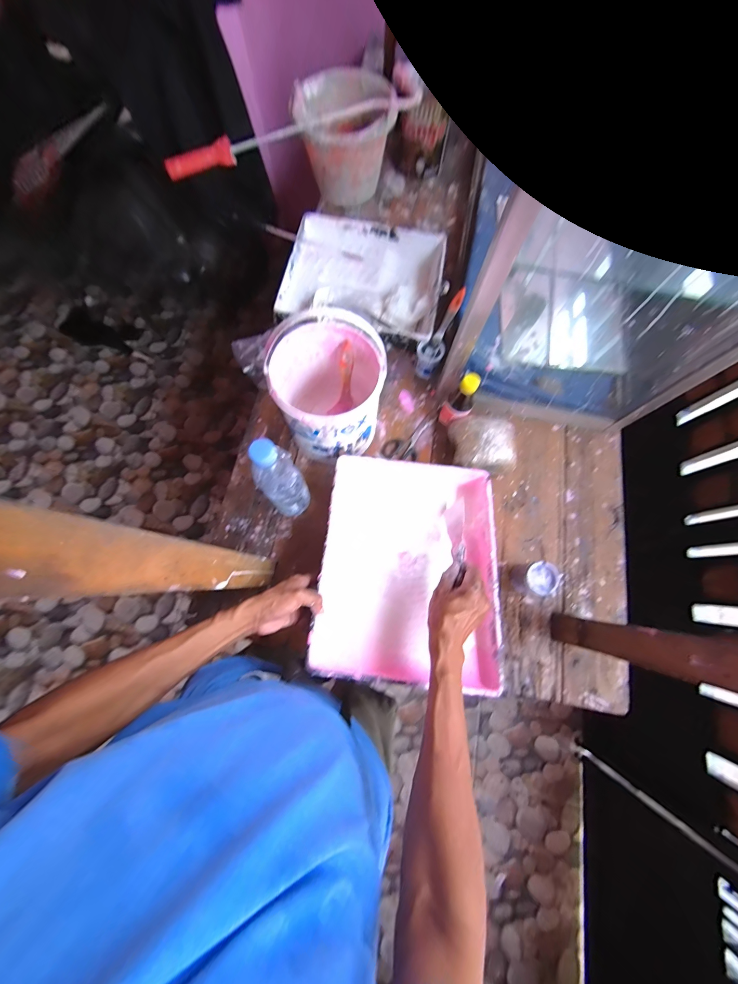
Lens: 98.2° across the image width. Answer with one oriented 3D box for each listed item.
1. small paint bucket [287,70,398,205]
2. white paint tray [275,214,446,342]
[{"bbox_3d":[-0.056,-0.870,0.807,0.211,0.165,0.210,0,74,0],"label":"small paint bucket"},{"bbox_3d":[-0.009,-0.491,0.754,0.346,0.068,0.294,10,75,2],"label":"white paint tray"}]

